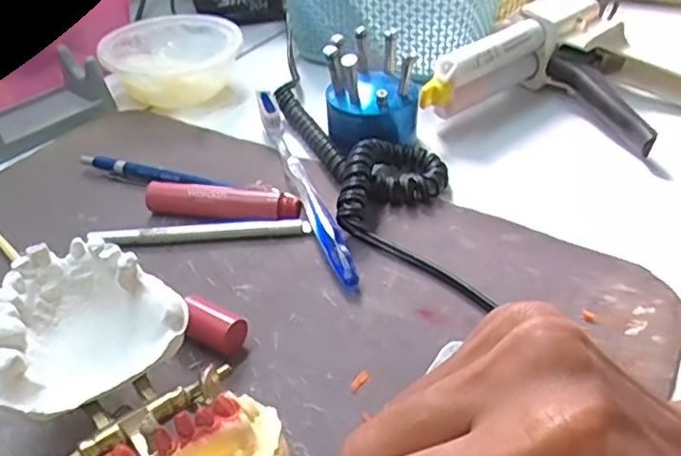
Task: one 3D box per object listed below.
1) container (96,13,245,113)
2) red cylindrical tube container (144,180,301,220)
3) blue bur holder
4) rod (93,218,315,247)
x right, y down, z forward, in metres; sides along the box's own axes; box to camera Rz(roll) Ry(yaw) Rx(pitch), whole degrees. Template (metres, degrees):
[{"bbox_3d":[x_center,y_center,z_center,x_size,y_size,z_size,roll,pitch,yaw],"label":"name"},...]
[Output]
[{"bbox_3d":[-0.129,-0.133,0.500,0.098,0.051,0.098,-1,38,1],"label":"container"},{"bbox_3d":[-0.066,-0.013,0.362,0.088,0.018,0.017,7,39,11],"label":"red cylindrical tube container"},{"bbox_3d":[0.021,-0.090,0.411,0.056,0.072,0.058,1,38,4],"label":"blue bur holder"},{"bbox_3d":[-0.075,0.003,0.349,0.114,0.009,0.007,-4,38,-3],"label":"rod"}]

